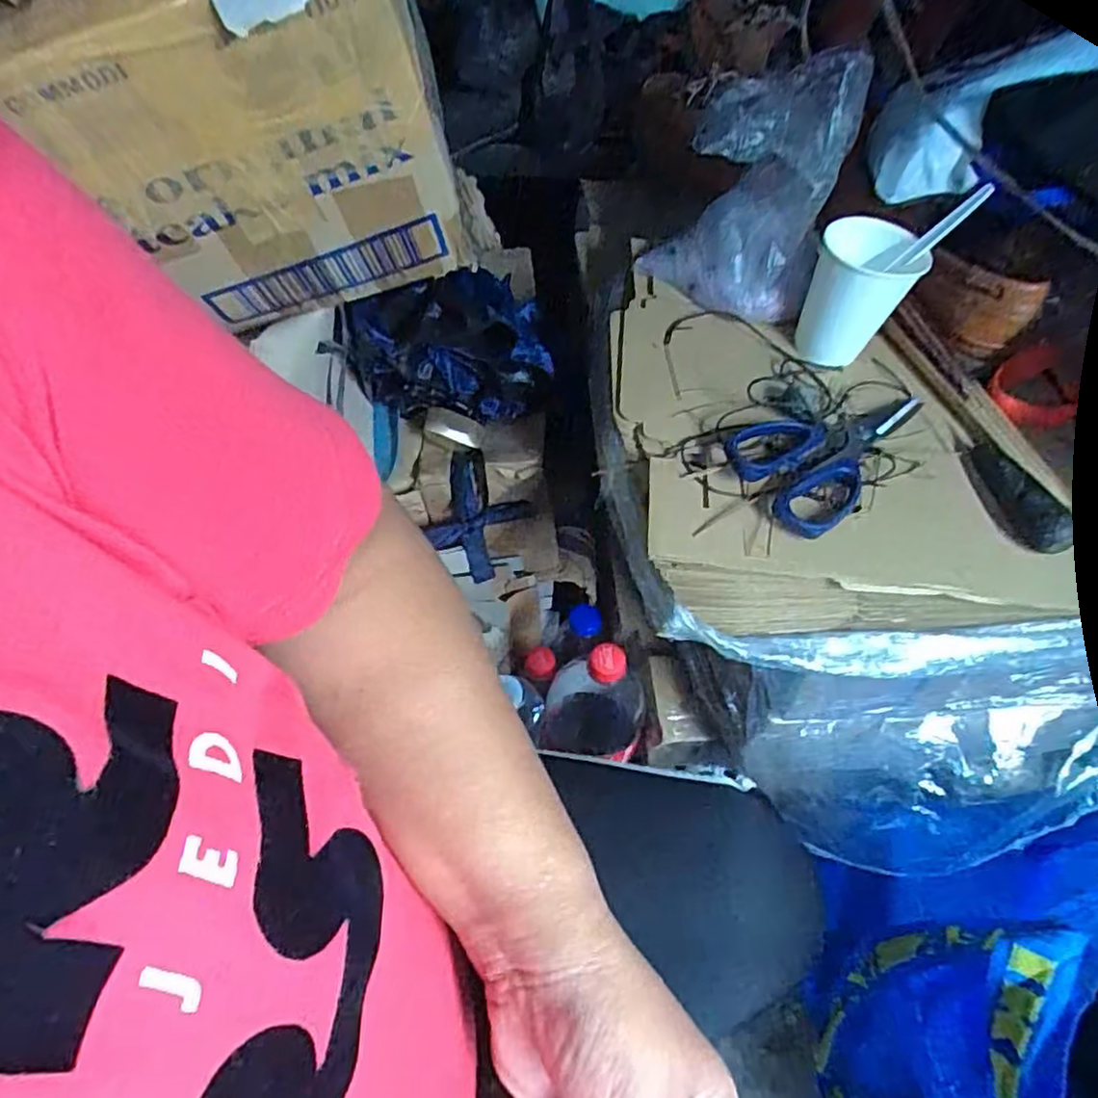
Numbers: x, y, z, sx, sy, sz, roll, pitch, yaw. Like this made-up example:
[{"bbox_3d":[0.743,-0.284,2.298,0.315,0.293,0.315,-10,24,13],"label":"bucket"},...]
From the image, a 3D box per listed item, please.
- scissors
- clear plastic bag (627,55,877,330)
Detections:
[{"bbox_3d":[0.201,-0.073,0.472,0.158,0.011,0.089,-29,60,-21],"label":"scissors"},{"bbox_3d":[0.150,-0.275,0.511,0.133,0.165,0.096,23,57,14],"label":"clear plastic bag"}]

